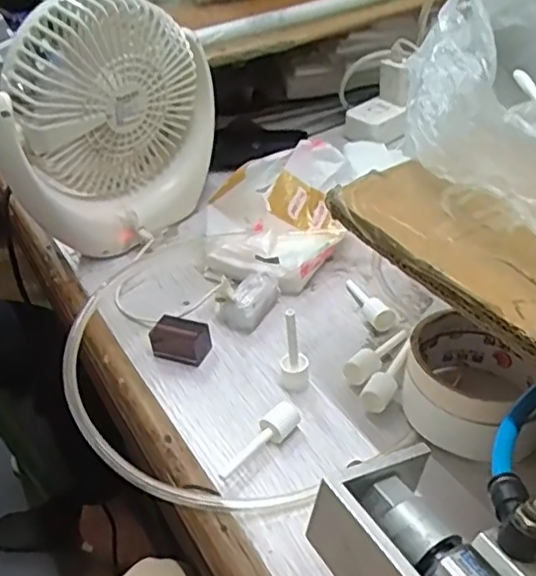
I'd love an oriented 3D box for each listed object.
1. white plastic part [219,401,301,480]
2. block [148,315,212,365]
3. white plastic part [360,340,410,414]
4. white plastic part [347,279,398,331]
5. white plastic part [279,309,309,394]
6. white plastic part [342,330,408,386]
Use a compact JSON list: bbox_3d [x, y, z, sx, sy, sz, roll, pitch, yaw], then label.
[{"bbox_3d":[-0.006,0.096,0.400,0.064,0.016,0.015,-34,45,-30],"label":"white plastic part"},{"bbox_3d":[-0.065,0.038,0.480,0.037,0.029,0.027,8,41,19],"label":"block"},{"bbox_3d":[0.083,0.058,0.434,0.016,0.015,0.064,17,44,29],"label":"white plastic part"},{"bbox_3d":[0.075,0.009,0.497,0.018,0.021,0.068,-16,26,-10],"label":"white plastic part"},{"bbox_3d":[0.016,0.043,0.427,0.019,0.062,0.014,-7,38,1],"label":"white plastic part"},{"bbox_3d":[0.079,0.046,0.452,0.019,0.015,0.071,23,34,33],"label":"white plastic part"}]

